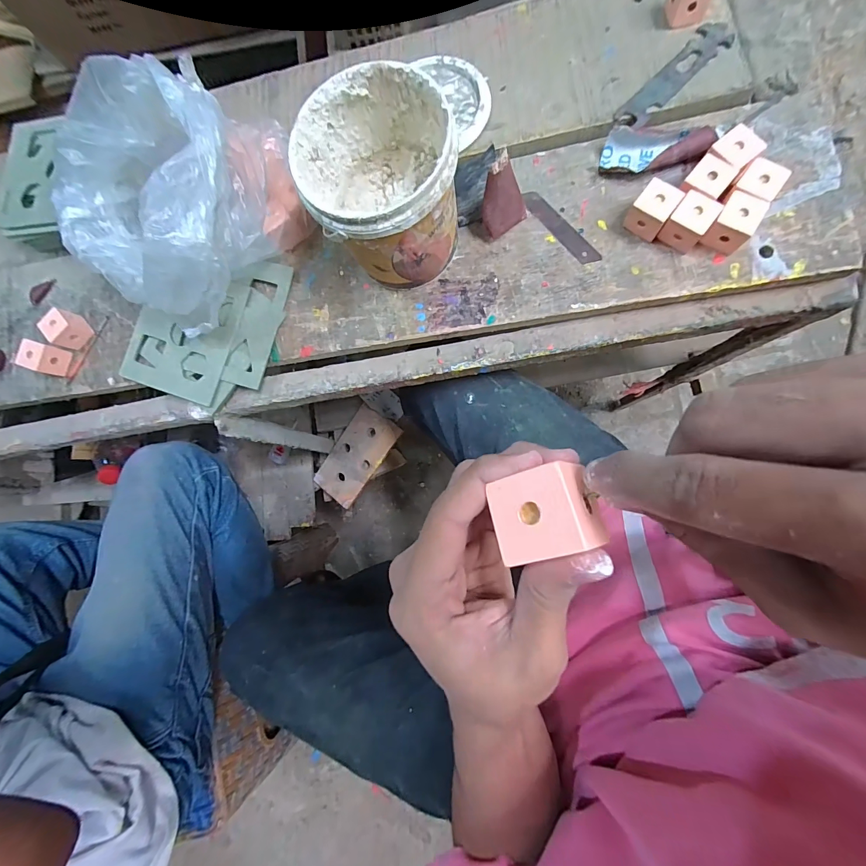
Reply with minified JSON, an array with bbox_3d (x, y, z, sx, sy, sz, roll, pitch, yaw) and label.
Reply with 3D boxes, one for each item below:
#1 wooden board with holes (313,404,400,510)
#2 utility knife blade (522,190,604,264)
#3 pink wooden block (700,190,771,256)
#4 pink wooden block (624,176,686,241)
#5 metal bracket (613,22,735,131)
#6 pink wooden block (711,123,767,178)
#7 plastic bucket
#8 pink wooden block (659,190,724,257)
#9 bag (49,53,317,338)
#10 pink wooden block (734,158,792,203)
[{"bbox_3d":[-0.142,0.043,0.701,0.092,0.015,0.190,41,106,10],"label":"wooden board with holes"},{"bbox_3d":[0.123,-0.201,0.372,0.018,0.004,0.098,-38,80,1],"label":"utility knife blade"},{"bbox_3d":[0.258,-0.179,0.330,0.030,0.033,0.037,34,88,10],"label":"pink wooden block"},{"bbox_3d":[0.196,-0.199,0.343,0.031,0.032,0.032,36,89,10],"label":"pink wooden block"},{"bbox_3d":[0.231,-0.344,0.369,0.134,0.006,0.032,-43,80,1],"label":"metal bracket"},{"bbox_3d":[0.261,-0.239,0.337,0.035,0.031,0.033,-42,80,1],"label":"pink wooden block"},{"bbox_3d":[-0.039,-0.204,0.340,0.114,0.126,0.123,-1,83,7],"label":"plastic bucket"},{"bbox_3d":[0.224,-0.184,0.338,0.031,0.033,0.032,35,89,10],"label":"pink wooden block"},{"bbox_3d":[-0.243,-0.209,0.358,0.196,0.146,0.176,24,87,9],"label":"bag"},{"bbox_3d":[0.276,-0.209,0.329,0.031,0.031,0.029,39,89,10],"label":"pink wooden block"}]

